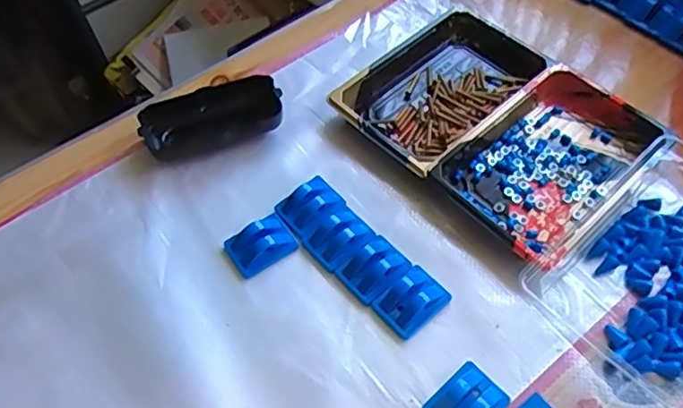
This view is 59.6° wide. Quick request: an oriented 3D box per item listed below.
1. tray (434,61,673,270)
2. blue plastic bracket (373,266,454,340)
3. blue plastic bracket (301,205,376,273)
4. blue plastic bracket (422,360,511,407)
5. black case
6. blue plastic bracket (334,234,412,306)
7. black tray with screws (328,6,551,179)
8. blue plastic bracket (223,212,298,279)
[{"bbox_3d":[0.155,-0.035,0.437,0.160,0.030,0.108,-38,62,-20],"label":"tray"},{"bbox_3d":[0.047,0.062,0.392,0.045,0.016,0.033,-38,62,-20],"label":"blue plastic bracket"},{"bbox_3d":[0.000,0.023,0.416,0.045,0.014,0.036,-38,62,-20],"label":"blue plastic bracket"},{"bbox_3d":[0.075,0.119,0.356,0.044,0.010,0.034,-37,62,-20],"label":"blue plastic bracket"},{"bbox_3d":[-0.102,-0.069,0.473,0.108,0.026,0.050,-12,56,-5],"label":"black case"},{"bbox_3d":[0.023,0.043,0.403,0.043,0.013,0.035,-37,62,-20],"label":"blue plastic bracket"},{"bbox_3d":[0.083,-0.098,0.488,0.166,0.022,0.108,-38,62,-20],"label":"black tray with screws"},{"bbox_3d":[-0.057,0.026,0.415,0.044,0.011,0.033,-32,60,-17],"label":"blue plastic bracket"}]

